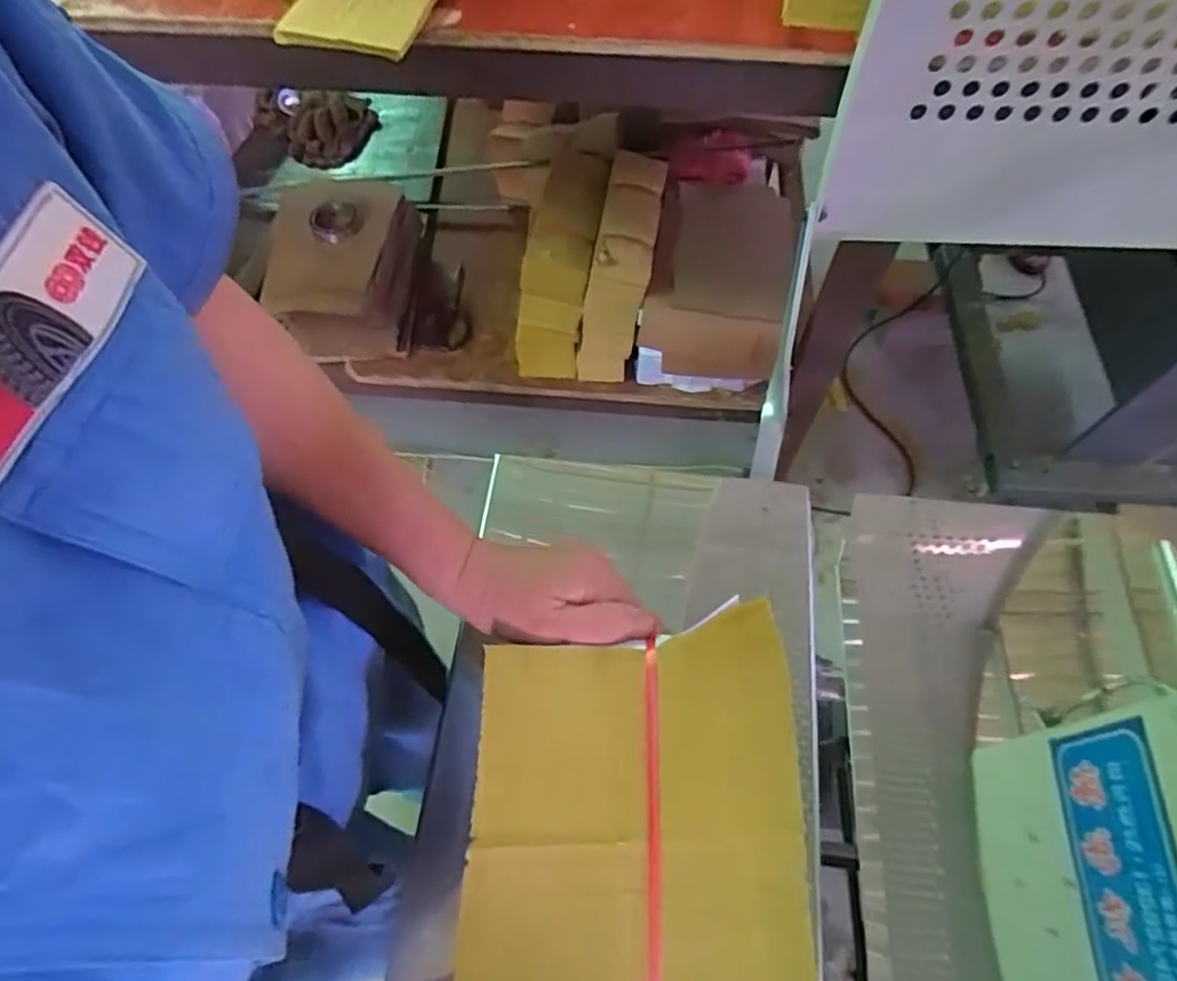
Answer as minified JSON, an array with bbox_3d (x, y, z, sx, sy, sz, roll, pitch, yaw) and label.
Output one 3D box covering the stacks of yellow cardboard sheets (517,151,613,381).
[{"bbox_3d":[-0.036,-0.360,1.050,0.107,0.199,0.298,8,63,4],"label":"stacks of yellow cardboard sheets"}]

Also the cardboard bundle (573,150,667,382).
[{"bbox_3d":[0.056,-0.333,1.019,0.092,0.207,0.267,12,64,6],"label":"cardboard bundle"}]

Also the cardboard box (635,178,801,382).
[{"bbox_3d":[0.190,-0.320,0.991,0.190,0.138,0.273,11,64,6],"label":"cardboard box"}]

